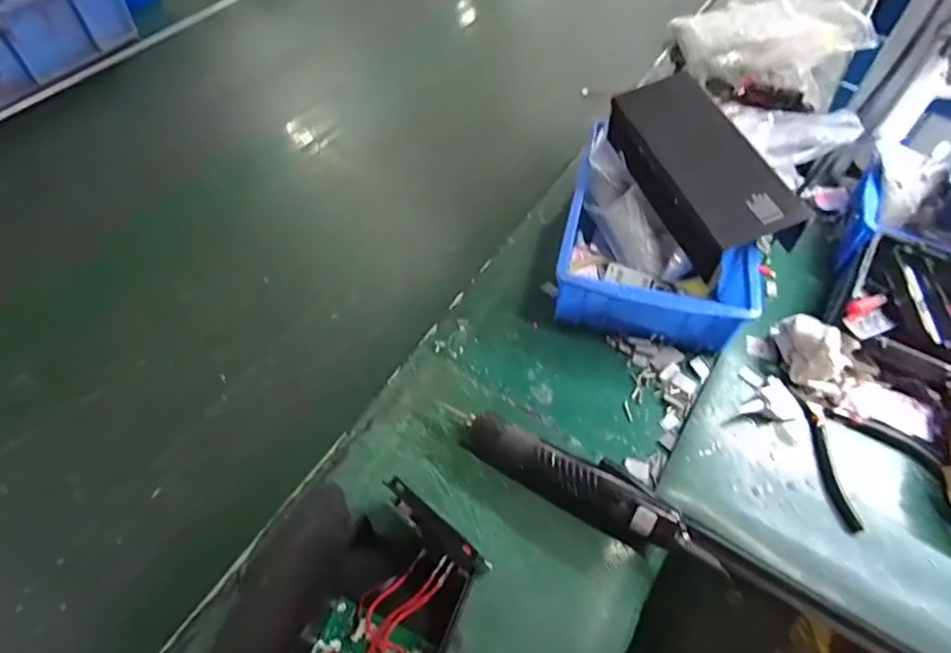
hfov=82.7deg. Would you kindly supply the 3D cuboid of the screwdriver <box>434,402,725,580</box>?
[{"bbox_3d":[0.089,0.135,0.485,0.268,0.037,0.052,27,58,18],"label":"screwdriver"}]

